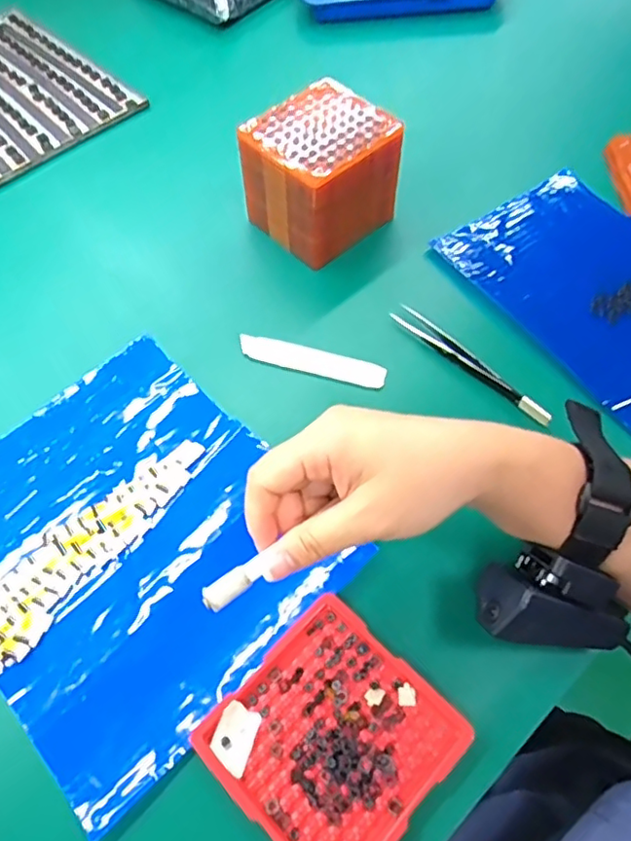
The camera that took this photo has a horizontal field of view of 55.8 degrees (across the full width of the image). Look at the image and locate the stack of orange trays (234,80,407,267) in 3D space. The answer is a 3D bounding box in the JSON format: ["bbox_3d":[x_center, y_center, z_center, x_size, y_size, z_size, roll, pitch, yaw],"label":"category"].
[{"bbox_3d":[0.004,-0.181,0.449,0.094,0.083,0.087,-39,67,-18],"label":"stack of orange trays"}]

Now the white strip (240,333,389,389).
[{"bbox_3d":[-0.003,-0.039,0.413,0.102,0.008,0.020,15,63,10],"label":"white strip"}]

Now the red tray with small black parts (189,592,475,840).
[{"bbox_3d":[0.008,0.155,0.293,0.099,0.013,0.099,40,70,21],"label":"red tray with small black parts"}]

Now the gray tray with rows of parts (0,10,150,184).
[{"bbox_3d":[-0.308,-0.319,0.578,0.174,0.006,0.240,-41,67,-19],"label":"gray tray with rows of parts"}]

